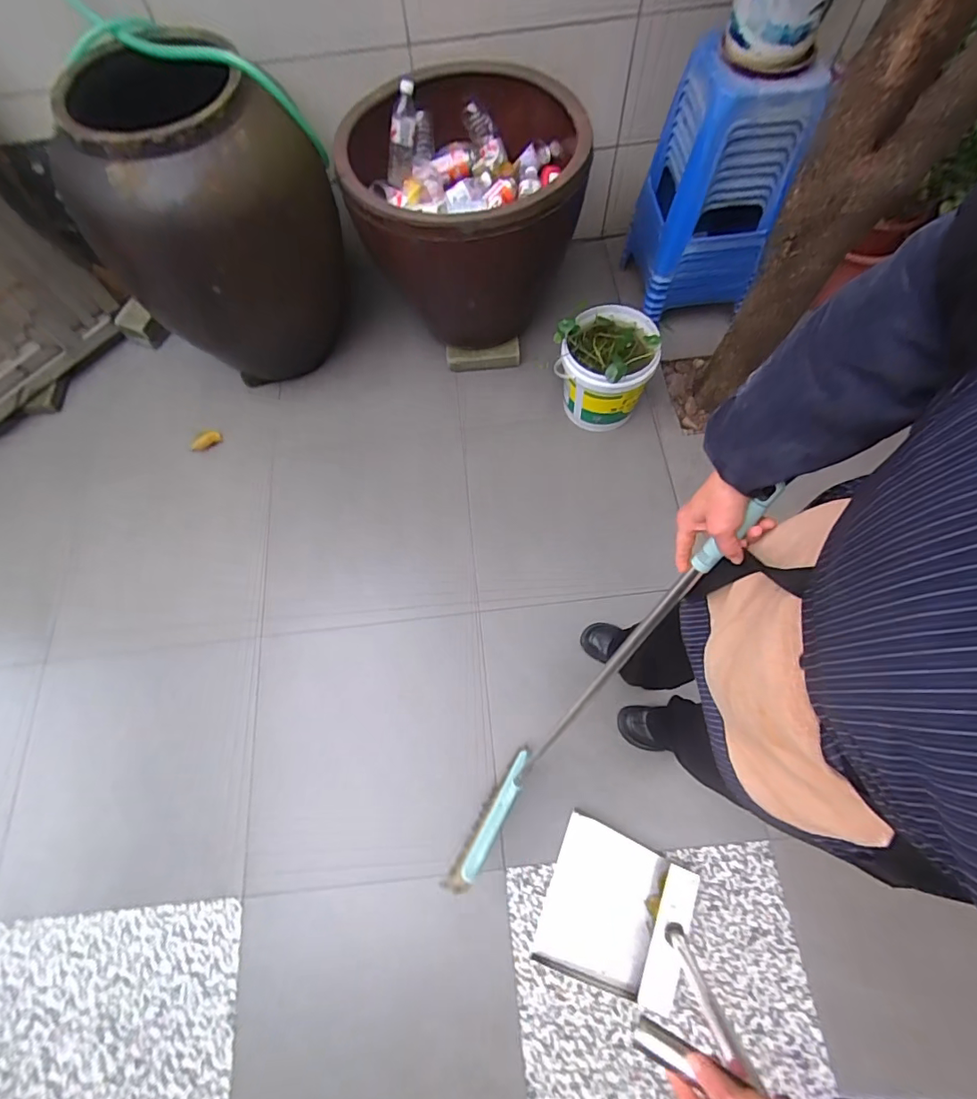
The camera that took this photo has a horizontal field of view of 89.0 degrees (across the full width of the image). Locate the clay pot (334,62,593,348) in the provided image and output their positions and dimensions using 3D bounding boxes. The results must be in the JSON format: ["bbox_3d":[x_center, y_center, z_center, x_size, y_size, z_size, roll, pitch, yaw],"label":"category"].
[{"bbox_3d":[-0.057,-0.940,1.429,0.592,0.499,0.635,0,69,0],"label":"clay pot"}]

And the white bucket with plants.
[{"bbox_3d":[0.333,-0.519,1.408,0.263,0.271,0.264,0,69,0],"label":"white bucket with plants"}]

